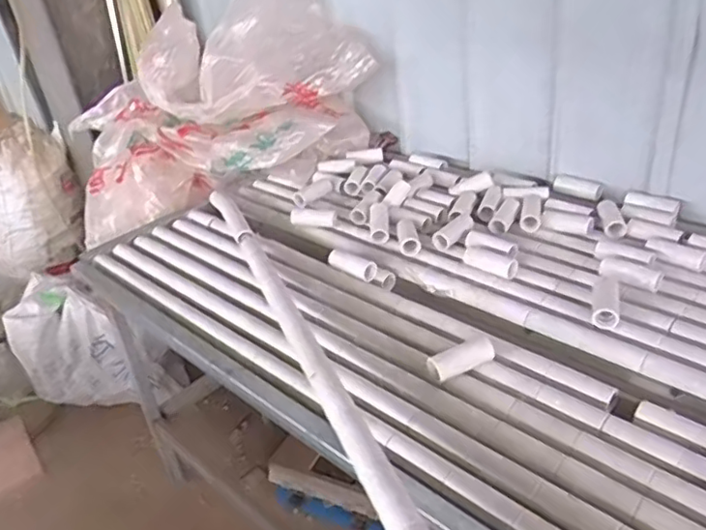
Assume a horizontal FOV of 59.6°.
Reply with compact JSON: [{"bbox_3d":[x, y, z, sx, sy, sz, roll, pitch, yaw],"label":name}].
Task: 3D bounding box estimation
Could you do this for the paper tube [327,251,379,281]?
[{"bbox_3d":[-0.003,-0.003,1.255,0.106,0.035,0.032,18,39,34],"label":"paper tube"}]

